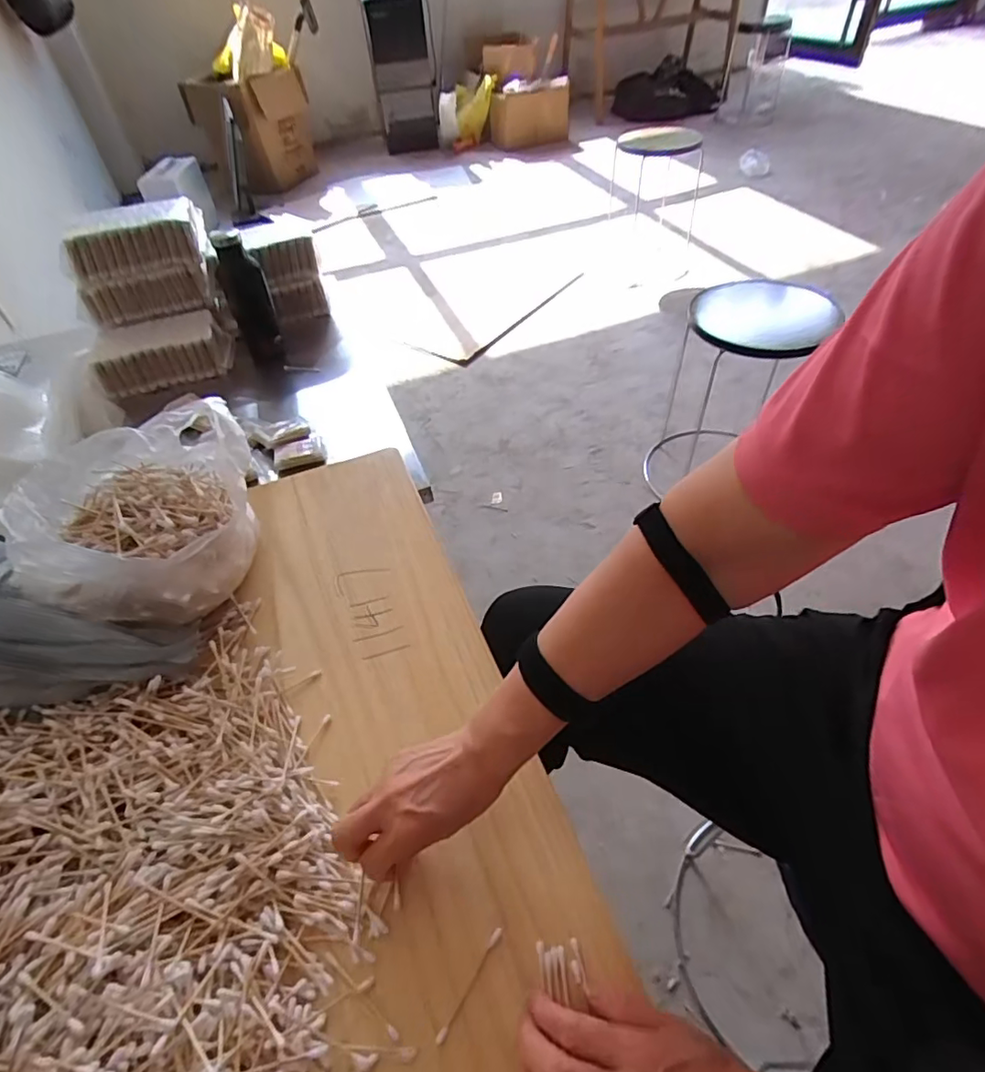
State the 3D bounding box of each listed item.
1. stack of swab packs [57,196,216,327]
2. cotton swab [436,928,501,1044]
[{"bbox_3d":[-0.627,-0.495,1.005,0.246,0.151,0.114,-19,50,-11],"label":"stack of swab packs"},{"bbox_3d":[-0.015,0.302,0.376,0.006,0.004,0.072,26,55,23],"label":"cotton swab"}]

